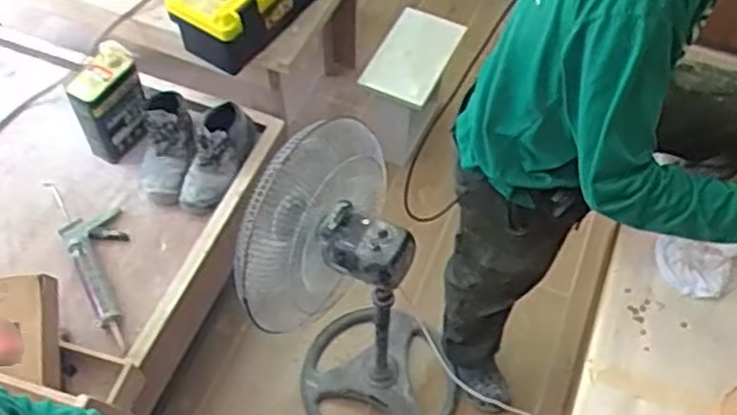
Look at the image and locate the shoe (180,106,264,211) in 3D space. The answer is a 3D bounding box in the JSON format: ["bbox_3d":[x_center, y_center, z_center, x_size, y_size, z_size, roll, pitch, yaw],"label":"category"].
[{"bbox_3d":[-0.346,-0.132,1.736,0.095,0.152,0.274,17,57,9],"label":"shoe"}]

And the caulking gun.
[{"bbox_3d":[-0.576,0.099,1.637,0.127,0.080,0.399,-26,61,-18],"label":"caulking gun"}]

